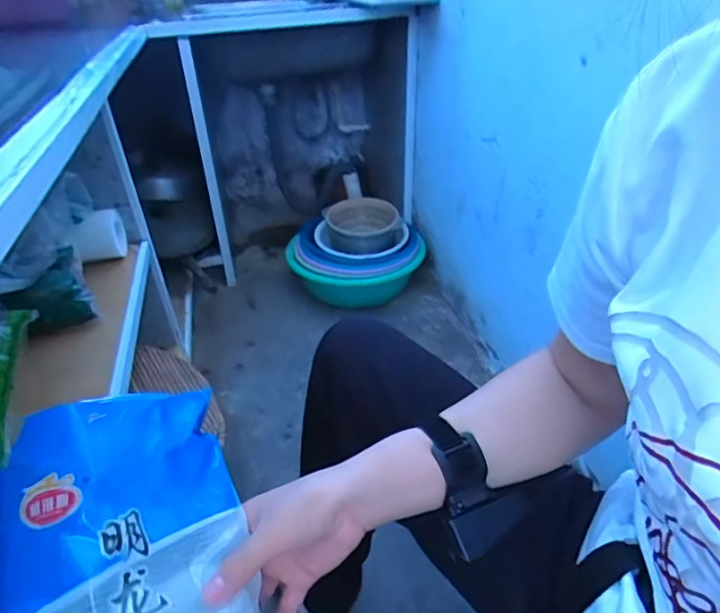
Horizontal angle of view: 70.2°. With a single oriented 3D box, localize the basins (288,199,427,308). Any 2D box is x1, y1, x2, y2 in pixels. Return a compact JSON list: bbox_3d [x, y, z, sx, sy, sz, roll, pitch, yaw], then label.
[{"bbox_3d":[-0.012,-0.181,1.598,0.381,0.197,0.339,-1,35,1],"label":"basins"}]

